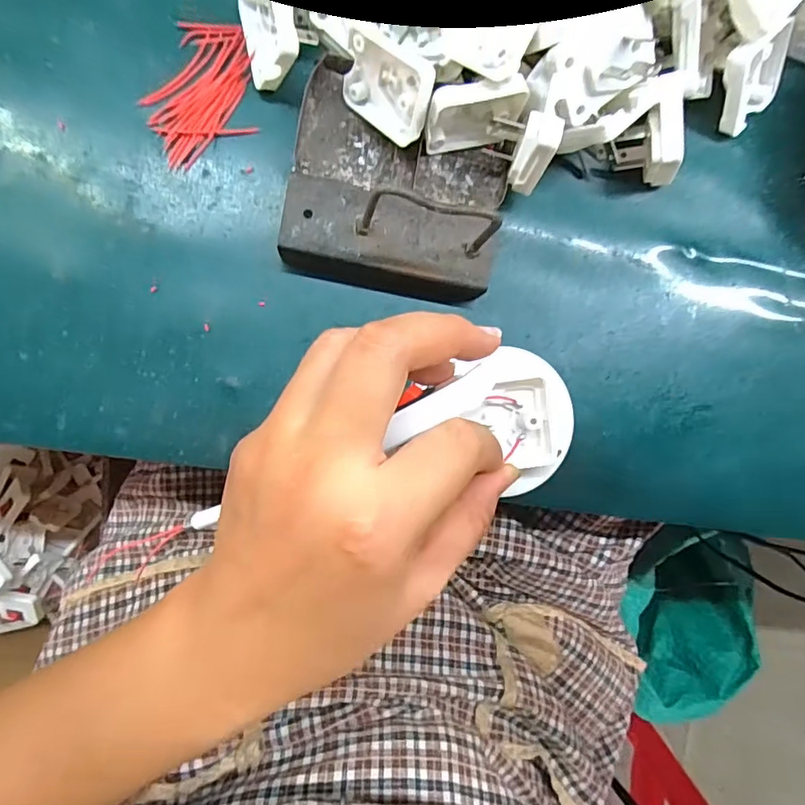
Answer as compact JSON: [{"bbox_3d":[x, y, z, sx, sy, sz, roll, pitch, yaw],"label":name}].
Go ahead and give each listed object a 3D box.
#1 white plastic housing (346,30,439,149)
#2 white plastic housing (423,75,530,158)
[{"bbox_3d":[-0.008,-0.154,0.255,0.048,0.039,0.015,43,49,21],"label":"white plastic housing"},{"bbox_3d":[0.035,-0.148,0.263,0.048,0.041,0.017,-12,81,-8],"label":"white plastic housing"}]

